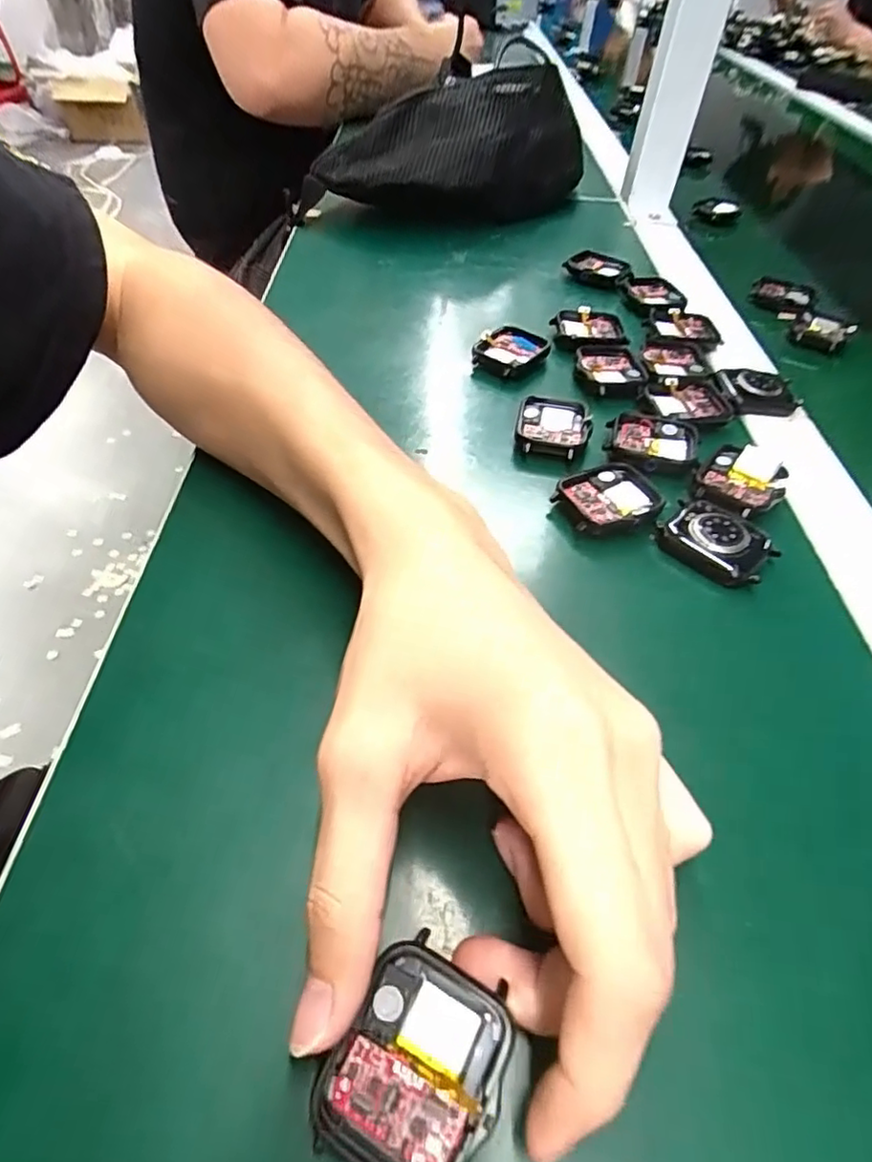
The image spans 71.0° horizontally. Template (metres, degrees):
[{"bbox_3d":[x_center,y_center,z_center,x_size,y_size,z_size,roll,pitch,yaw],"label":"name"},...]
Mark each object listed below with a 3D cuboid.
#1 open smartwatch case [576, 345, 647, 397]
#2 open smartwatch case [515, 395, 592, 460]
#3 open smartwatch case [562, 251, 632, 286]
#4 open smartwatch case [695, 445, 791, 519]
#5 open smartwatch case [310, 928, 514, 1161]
[{"bbox_3d":[0.104,-0.125,0.365,0.038,0.009,0.042,5,48,0],"label":"open smartwatch case"},{"bbox_3d":[0.062,-0.083,0.324,0.037,0.007,0.044,12,48,6],"label":"open smartwatch case"},{"bbox_3d":[0.122,-0.235,0.463,0.049,0.014,0.031,33,53,23],"label":"open smartwatch case"},{"bbox_3d":[0.148,-0.049,0.297,0.037,0.010,0.047,35,54,24],"label":"open smartwatch case"},{"bbox_3d":[-0.005,0.116,0.145,0.037,0.011,0.045,29,66,15],"label":"open smartwatch case"}]

